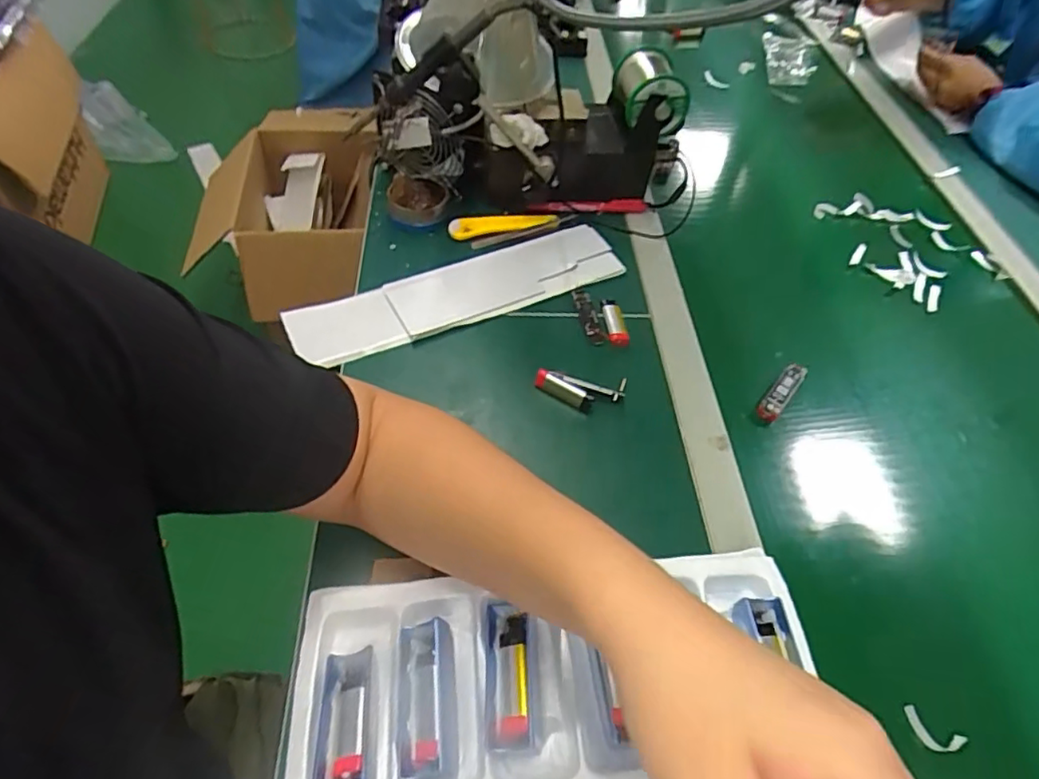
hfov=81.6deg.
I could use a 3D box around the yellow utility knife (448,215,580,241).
[{"bbox_3d":[-0.008,-0.181,0.664,0.139,0.014,0.023,-9,54,-12],"label":"yellow utility knife"}]

